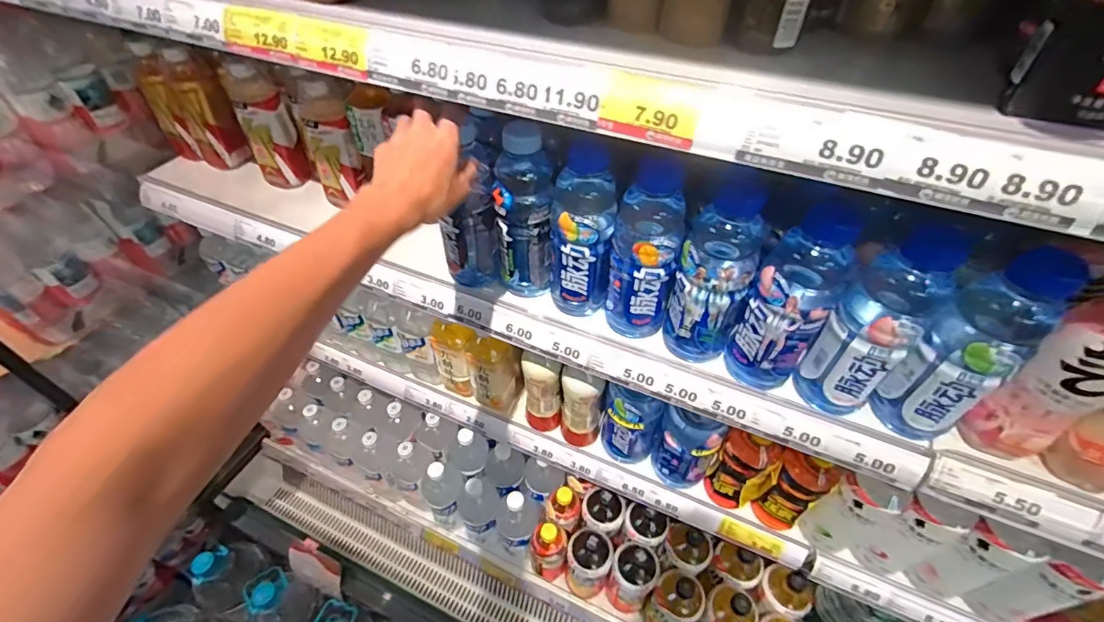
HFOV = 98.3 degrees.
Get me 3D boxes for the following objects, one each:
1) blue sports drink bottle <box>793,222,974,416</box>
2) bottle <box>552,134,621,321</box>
[{"bbox_3d":[0.288,0.017,0.431,0.067,0.191,0.065,-27,52,-23],"label":"blue sports drink bottle"},{"bbox_3d":[0.032,-0.082,0.532,0.067,0.191,0.078,-1,47,0],"label":"bottle"}]

